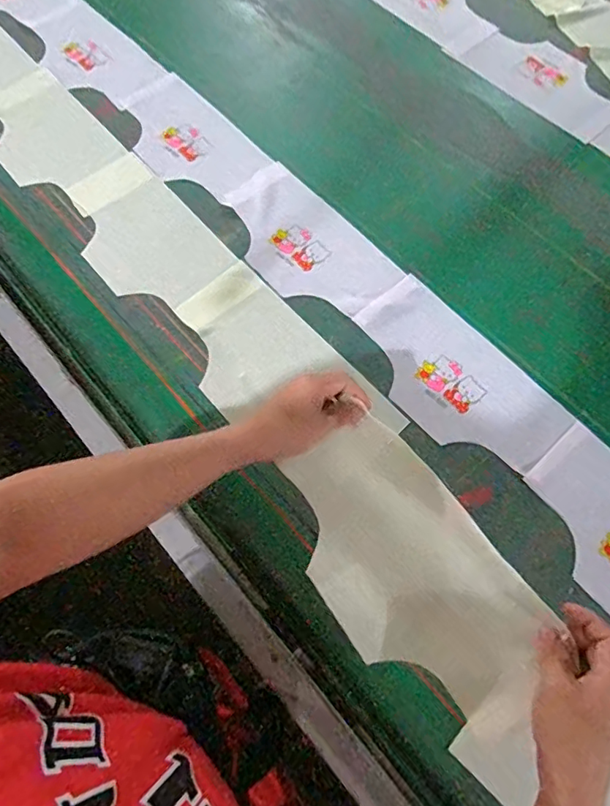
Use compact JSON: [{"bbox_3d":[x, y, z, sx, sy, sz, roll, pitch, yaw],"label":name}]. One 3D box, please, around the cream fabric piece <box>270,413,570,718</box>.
[{"bbox_3d":[0.091,0.151,0.489,0.152,0.042,0.260,-33,69,-15],"label":"cream fabric piece"}]

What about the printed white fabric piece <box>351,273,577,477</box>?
[{"bbox_3d":[0.187,-0.035,0.662,0.157,0.005,0.287,-39,73,-15],"label":"printed white fabric piece"}]

